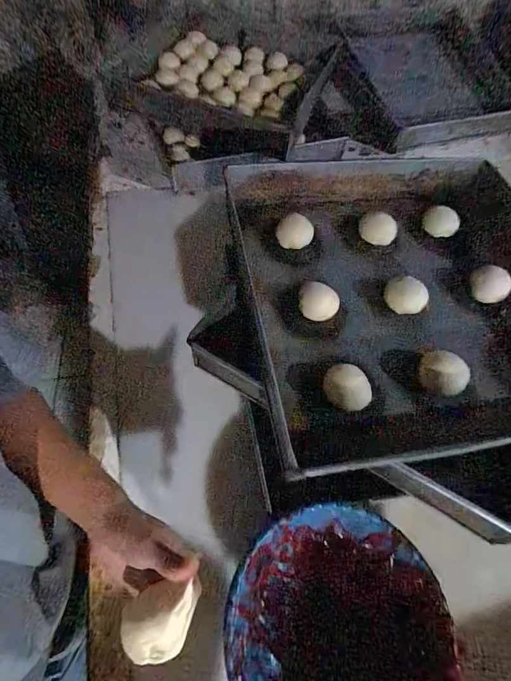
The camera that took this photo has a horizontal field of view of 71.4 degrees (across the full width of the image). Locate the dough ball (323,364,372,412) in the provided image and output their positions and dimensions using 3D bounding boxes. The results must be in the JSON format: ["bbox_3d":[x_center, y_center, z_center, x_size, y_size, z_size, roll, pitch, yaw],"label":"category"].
[{"bbox_3d":[0.099,0.051,0.380,0.050,0.038,0.042,39,64,17],"label":"dough ball"}]

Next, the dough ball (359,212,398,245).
[{"bbox_3d":[0.175,-0.159,0.506,0.051,0.027,0.051,2,59,-4],"label":"dough ball"}]

